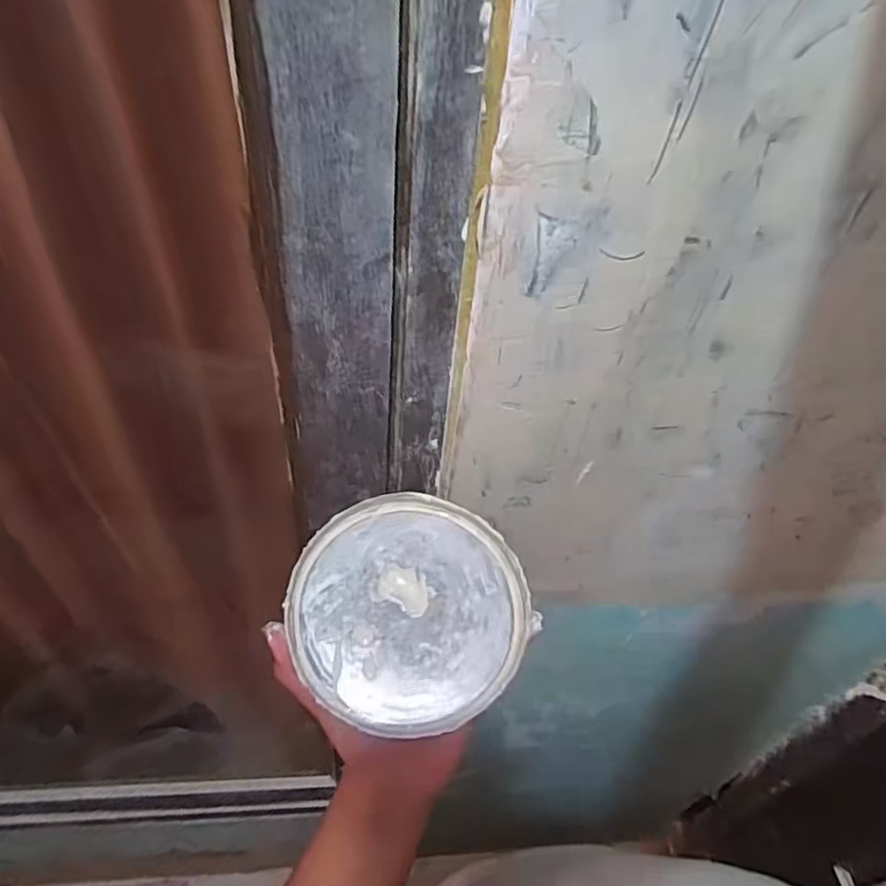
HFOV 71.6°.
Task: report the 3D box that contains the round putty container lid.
[{"bbox_3d":[-0.020,0.103,0.394,0.146,0.014,0.145,4,59,-6],"label":"round putty container lid"}]

